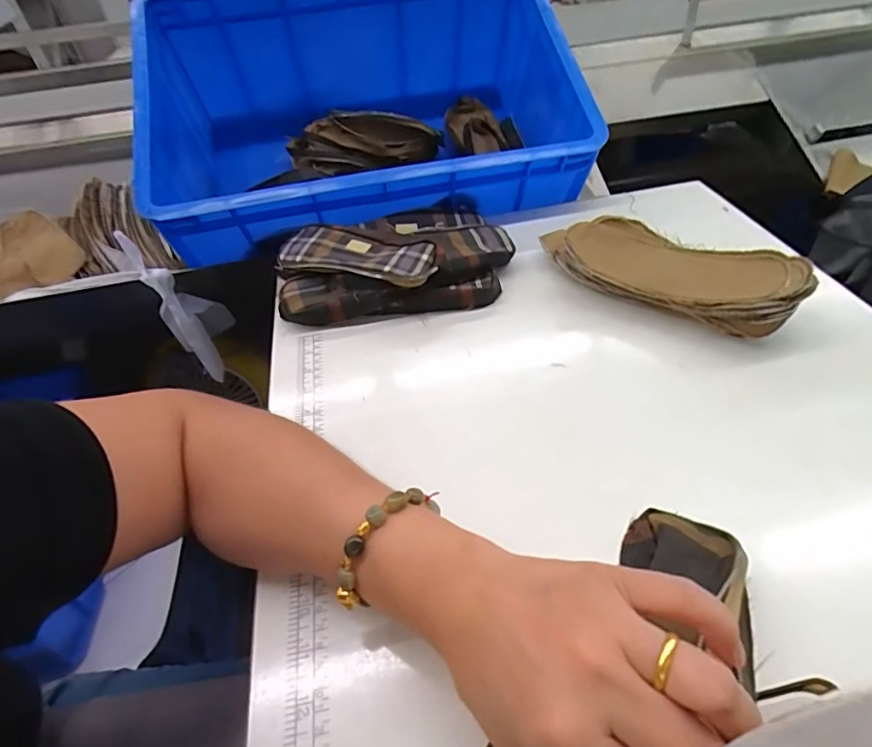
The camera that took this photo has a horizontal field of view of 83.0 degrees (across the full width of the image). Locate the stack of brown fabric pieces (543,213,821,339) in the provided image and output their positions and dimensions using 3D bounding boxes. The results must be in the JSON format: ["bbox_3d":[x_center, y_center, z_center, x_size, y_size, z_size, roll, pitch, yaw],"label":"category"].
[{"bbox_3d":[0.207,-0.101,0.466,0.239,0.054,0.098,32,56,32],"label":"stack of brown fabric pieces"}]

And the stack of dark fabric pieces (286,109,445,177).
[{"bbox_3d":[-0.110,-0.354,0.746,0.225,0.059,0.092,-13,45,-7],"label":"stack of dark fabric pieces"}]

